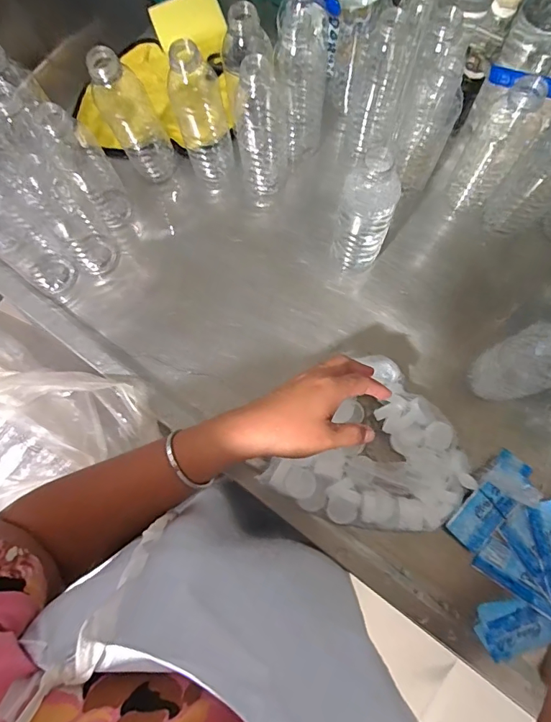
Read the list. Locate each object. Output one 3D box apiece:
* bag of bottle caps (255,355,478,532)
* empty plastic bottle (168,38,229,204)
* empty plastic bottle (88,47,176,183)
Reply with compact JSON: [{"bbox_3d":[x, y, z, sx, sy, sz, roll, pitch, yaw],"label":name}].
[{"bbox_3d":[0.109,0.112,0.477,0.182,0.042,0.168,-44,79,-9],"label":"bag of bottle caps"},{"bbox_3d":[-0.085,-0.285,0.534,0.061,0.186,0.062,-12,75,-2],"label":"empty plastic bottle"},{"bbox_3d":[-0.170,-0.291,0.526,0.065,0.161,0.052,-26,76,-5],"label":"empty plastic bottle"}]

